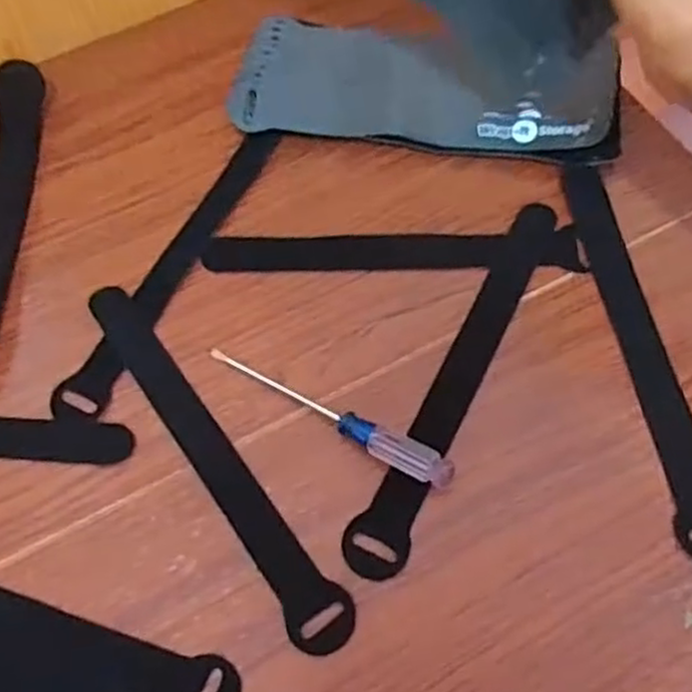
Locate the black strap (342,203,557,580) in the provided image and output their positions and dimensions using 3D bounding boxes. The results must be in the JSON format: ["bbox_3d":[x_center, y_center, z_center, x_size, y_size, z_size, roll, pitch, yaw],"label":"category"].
[{"bbox_3d":[0.052,0.012,0.336,0.024,0.006,0.198,23,66,14],"label":"black strap"}]

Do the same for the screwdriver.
[{"bbox_3d":[-0.009,0.030,0.323,0.122,0.010,0.014,25,67,15],"label":"screwdriver"}]

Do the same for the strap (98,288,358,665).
[{"bbox_3d":[-0.060,0.044,0.325,0.025,0.004,0.198,-32,66,-13],"label":"strap"}]

